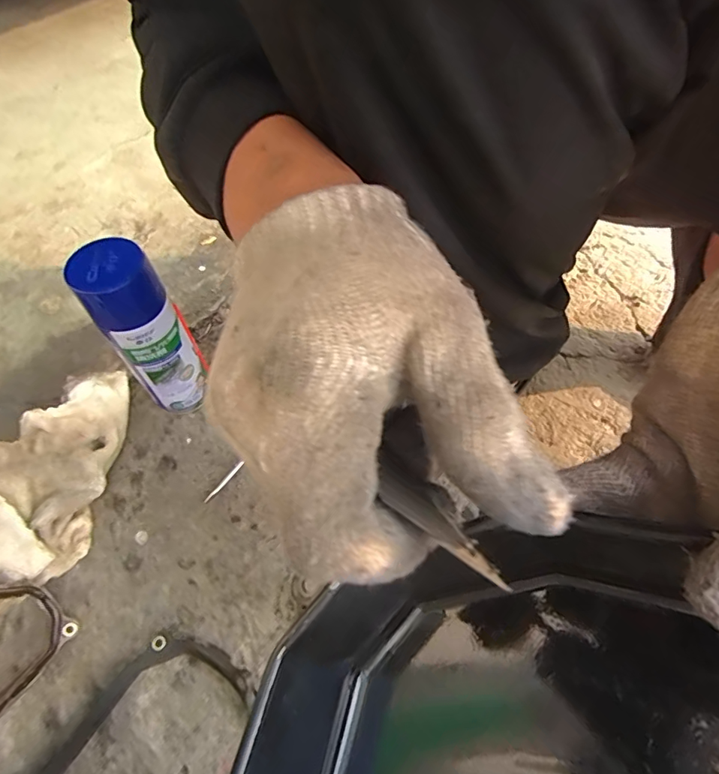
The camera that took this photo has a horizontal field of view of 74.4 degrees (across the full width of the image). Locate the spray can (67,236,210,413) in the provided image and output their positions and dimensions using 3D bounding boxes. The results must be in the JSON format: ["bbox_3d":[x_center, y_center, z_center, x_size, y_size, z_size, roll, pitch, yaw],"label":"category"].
[{"bbox_3d":[-0.199,-0.044,0.460,0.064,0.200,0.060,0,57,0],"label":"spray can"}]

